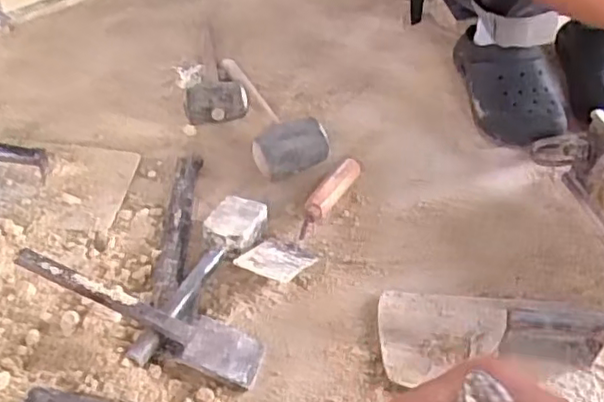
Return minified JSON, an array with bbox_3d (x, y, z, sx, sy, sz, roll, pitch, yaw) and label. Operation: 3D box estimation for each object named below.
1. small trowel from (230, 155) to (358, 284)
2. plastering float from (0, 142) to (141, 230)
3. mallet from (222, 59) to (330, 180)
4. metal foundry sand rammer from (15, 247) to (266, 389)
[{"bbox_3d":[0.013,0.019,0.820,0.071,0.041,0.256,27,51,20],"label":"small trowel"},{"bbox_3d":[-0.341,-0.043,0.864,0.201,0.054,0.161,5,47,1],"label":"plastering float"},{"bbox_3d":[-0.042,-0.153,0.978,0.107,0.059,0.271,-9,48,-12],"label":"mallet"},{"bbox_3d":[-0.169,0.118,0.676,0.268,0.019,0.055,26,48,-4],"label":"metal foundry sand rammer"}]

